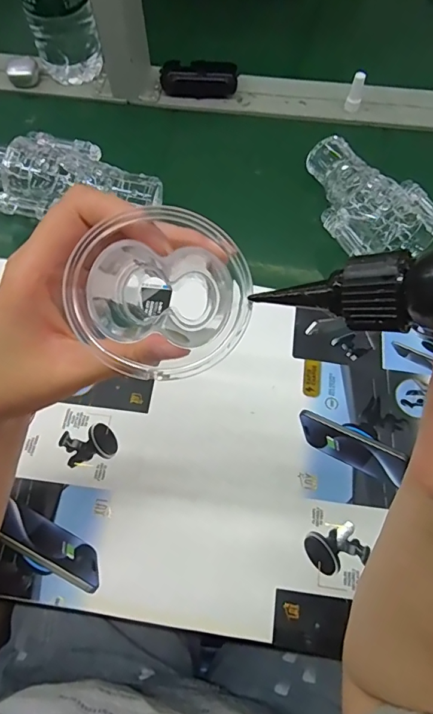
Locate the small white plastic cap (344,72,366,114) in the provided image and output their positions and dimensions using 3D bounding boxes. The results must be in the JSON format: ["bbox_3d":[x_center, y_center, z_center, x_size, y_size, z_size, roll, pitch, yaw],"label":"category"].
[{"bbox_3d":[0.195,-0.371,0.620,0.020,0.048,0.017,23,67,11],"label":"small white plastic cap"}]

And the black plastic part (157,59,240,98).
[{"bbox_3d":[-0.025,-0.410,0.654,0.109,0.032,0.049,2,64,1],"label":"black plastic part"}]

